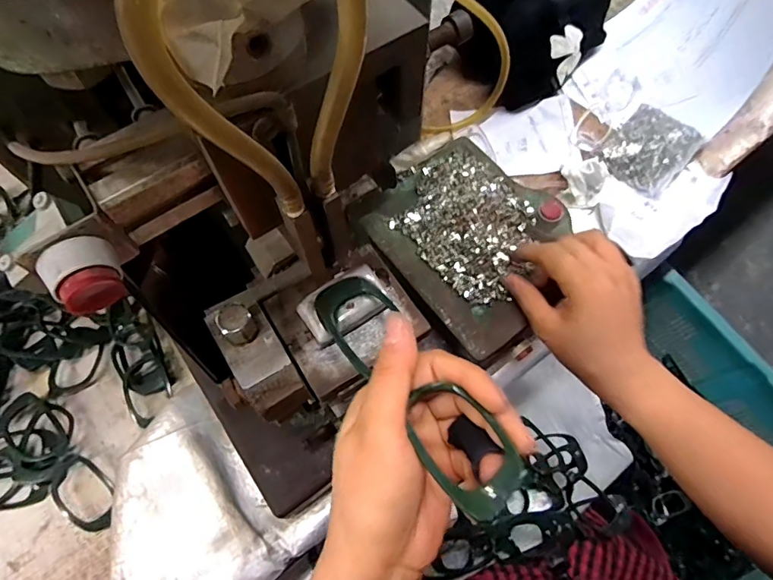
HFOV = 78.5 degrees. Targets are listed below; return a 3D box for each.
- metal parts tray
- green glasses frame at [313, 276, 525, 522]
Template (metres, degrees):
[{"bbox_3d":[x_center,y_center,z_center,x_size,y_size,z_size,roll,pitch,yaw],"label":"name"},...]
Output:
[{"bbox_3d":[0.083,-0.055,0.457,0.165,0.032,0.194,-35,69,-13],"label":"metal parts tray"},{"bbox_3d":[0.011,0.045,0.247,0.039,0.010,0.154,-34,52,-10],"label":"green glasses frame"}]

